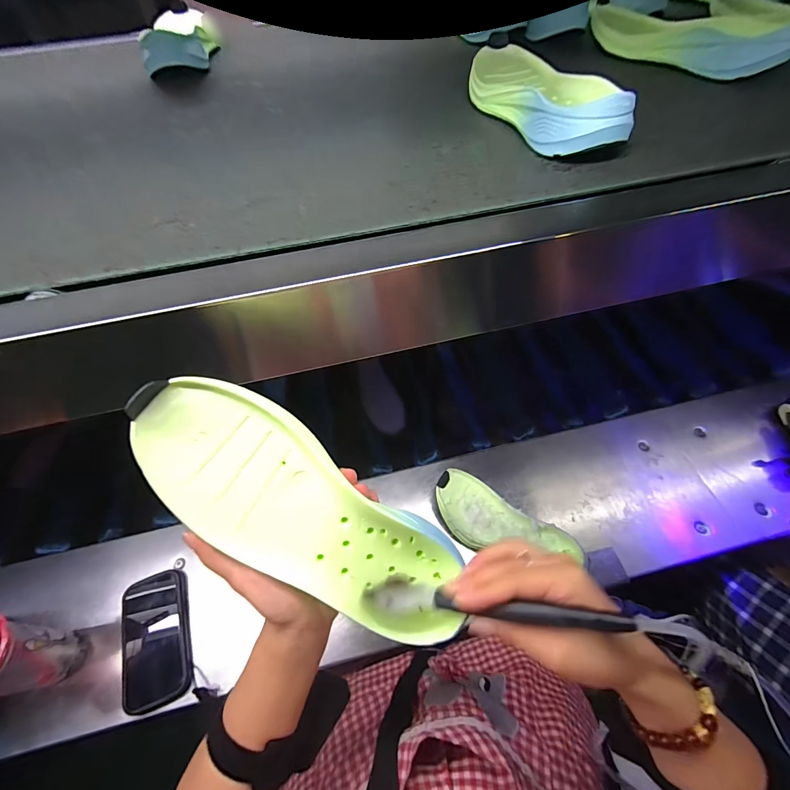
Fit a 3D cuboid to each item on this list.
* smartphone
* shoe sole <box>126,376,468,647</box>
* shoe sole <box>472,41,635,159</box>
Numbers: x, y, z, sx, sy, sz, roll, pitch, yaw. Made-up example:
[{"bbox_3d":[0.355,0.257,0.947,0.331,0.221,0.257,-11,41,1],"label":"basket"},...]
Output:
[{"bbox_3d":[-0.326,0.329,0.504,0.082,0.020,0.158,-20,59,-9],"label":"smartphone"},{"bbox_3d":[-0.062,0.087,0.266,0.259,0.032,0.089,39,62,-10],"label":"shoe sole"},{"bbox_3d":[0.156,-0.334,0.403,0.109,0.045,0.262,-11,57,-5],"label":"shoe sole"}]

